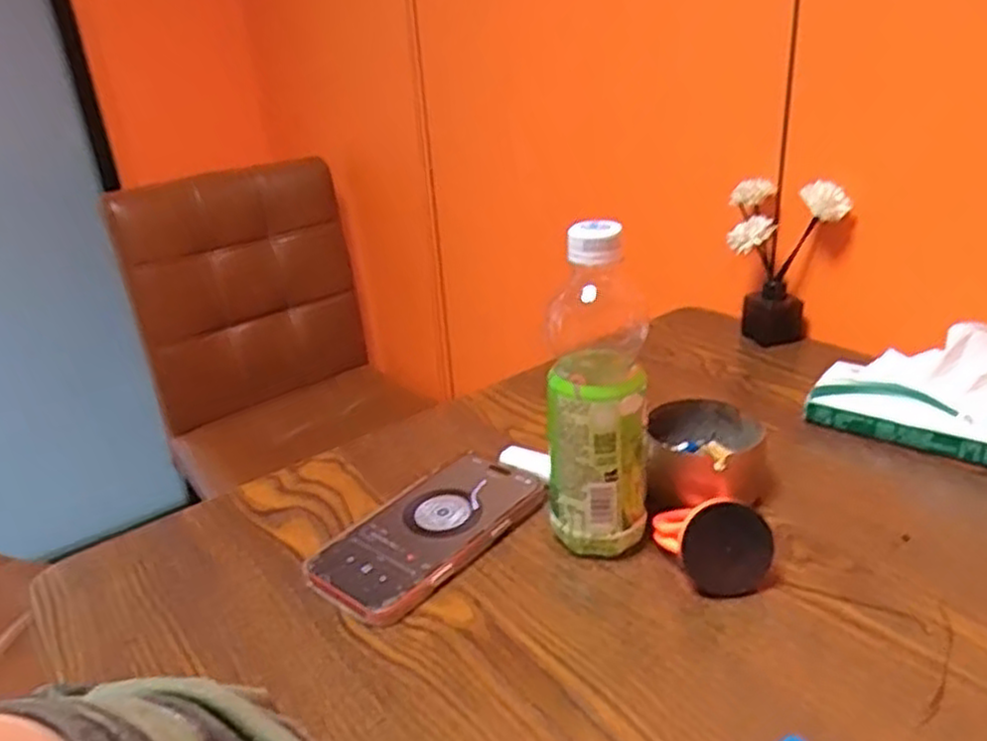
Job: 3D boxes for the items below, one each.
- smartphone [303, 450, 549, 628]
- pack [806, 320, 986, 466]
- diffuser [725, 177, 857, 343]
[{"bbox_3d":[-0.044,0.108,0.513,0.083,0.014,0.163,16,32,37],"label":"smartphone"},{"bbox_3d":[0.342,0.016,0.581,0.170,0.081,0.072,16,31,36],"label":"pack"},{"bbox_3d":[0.289,-0.107,0.756,0.103,0.161,0.054,8,28,24],"label":"diffuser"}]

